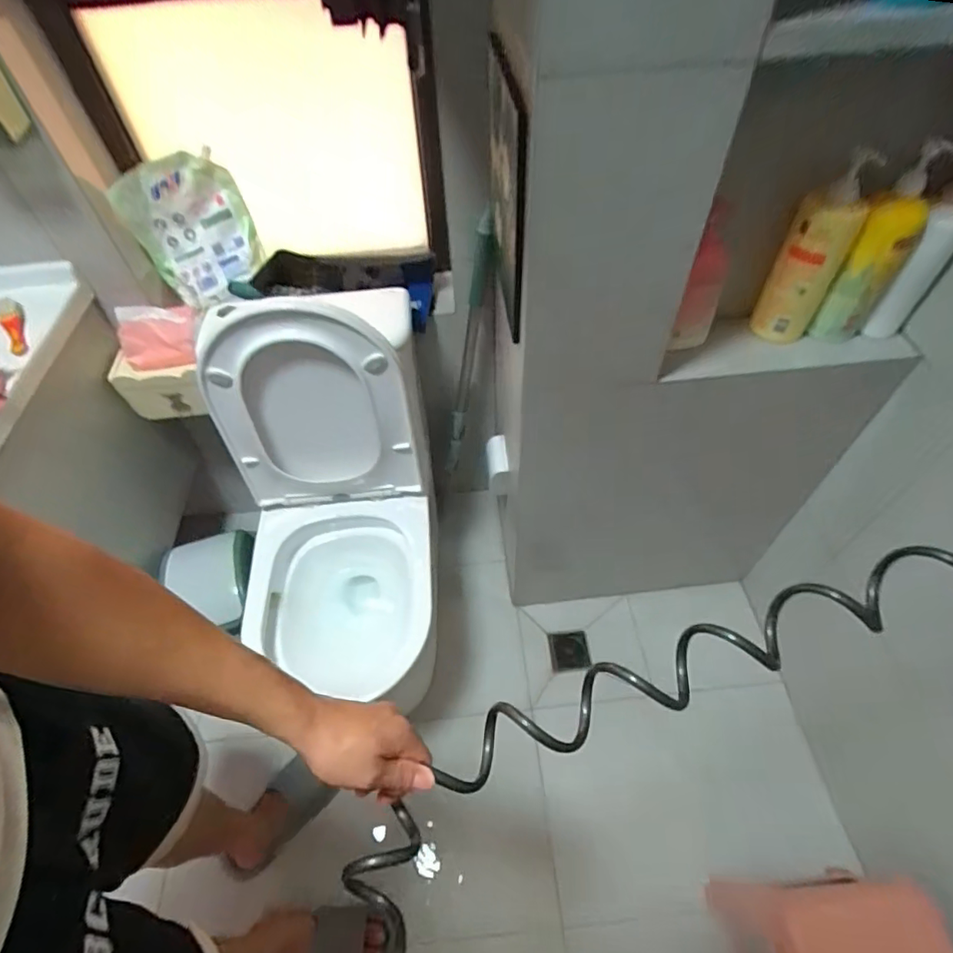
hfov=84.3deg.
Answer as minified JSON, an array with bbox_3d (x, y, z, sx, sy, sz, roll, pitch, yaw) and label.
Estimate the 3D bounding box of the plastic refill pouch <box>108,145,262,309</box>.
[{"bbox_3d":[-0.557,-0.489,1.065,0.220,0.241,0.139,-36,59,-22],"label":"plastic refill pouch"}]

